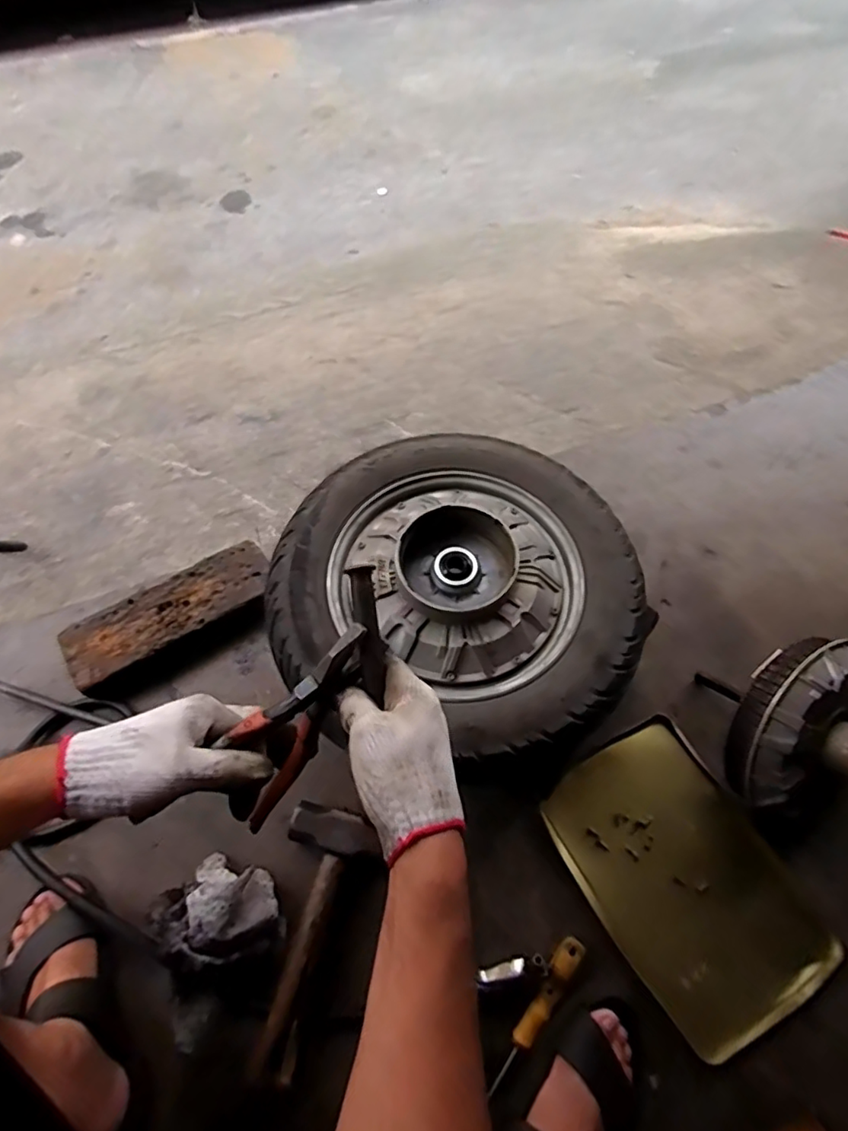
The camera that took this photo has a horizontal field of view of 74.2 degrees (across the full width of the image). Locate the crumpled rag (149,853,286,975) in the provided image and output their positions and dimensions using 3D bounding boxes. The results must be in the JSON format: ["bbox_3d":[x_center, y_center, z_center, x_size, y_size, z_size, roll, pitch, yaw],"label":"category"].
[{"bbox_3d":[-0.223,0.378,0.605,0.126,0.084,0.111,37,67,18],"label":"crumpled rag"}]

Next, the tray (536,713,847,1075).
[{"bbox_3d":[0.298,0.358,0.653,0.212,0.021,0.305,-27,65,-14],"label":"tray"}]

